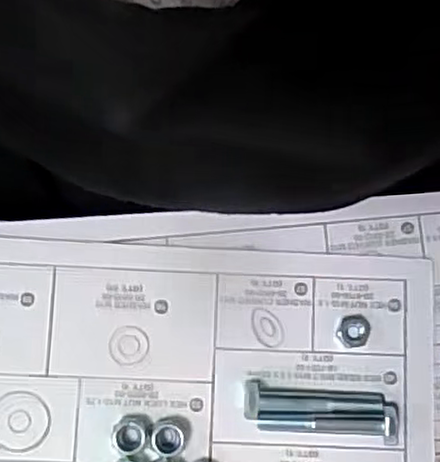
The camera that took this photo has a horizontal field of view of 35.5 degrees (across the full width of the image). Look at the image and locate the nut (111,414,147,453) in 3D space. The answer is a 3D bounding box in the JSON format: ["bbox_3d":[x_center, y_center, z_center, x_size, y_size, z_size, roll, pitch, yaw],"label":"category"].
[{"bbox_3d":[-0.047,0.104,0.352,0.018,0.009,0.018,0,79,-1],"label":"nut"}]

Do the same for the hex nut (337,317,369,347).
[{"bbox_3d":[0.072,0.053,0.364,0.016,0.006,0.016,29,80,4],"label":"hex nut"}]

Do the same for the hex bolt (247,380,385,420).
[{"bbox_3d":[0.048,0.087,0.354,0.071,0.014,0.017,1,79,-1],"label":"hex bolt"}]

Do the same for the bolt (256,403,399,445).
[{"bbox_3d":[0.056,0.100,0.351,0.073,0.015,0.019,-1,79,-2],"label":"bolt"}]

